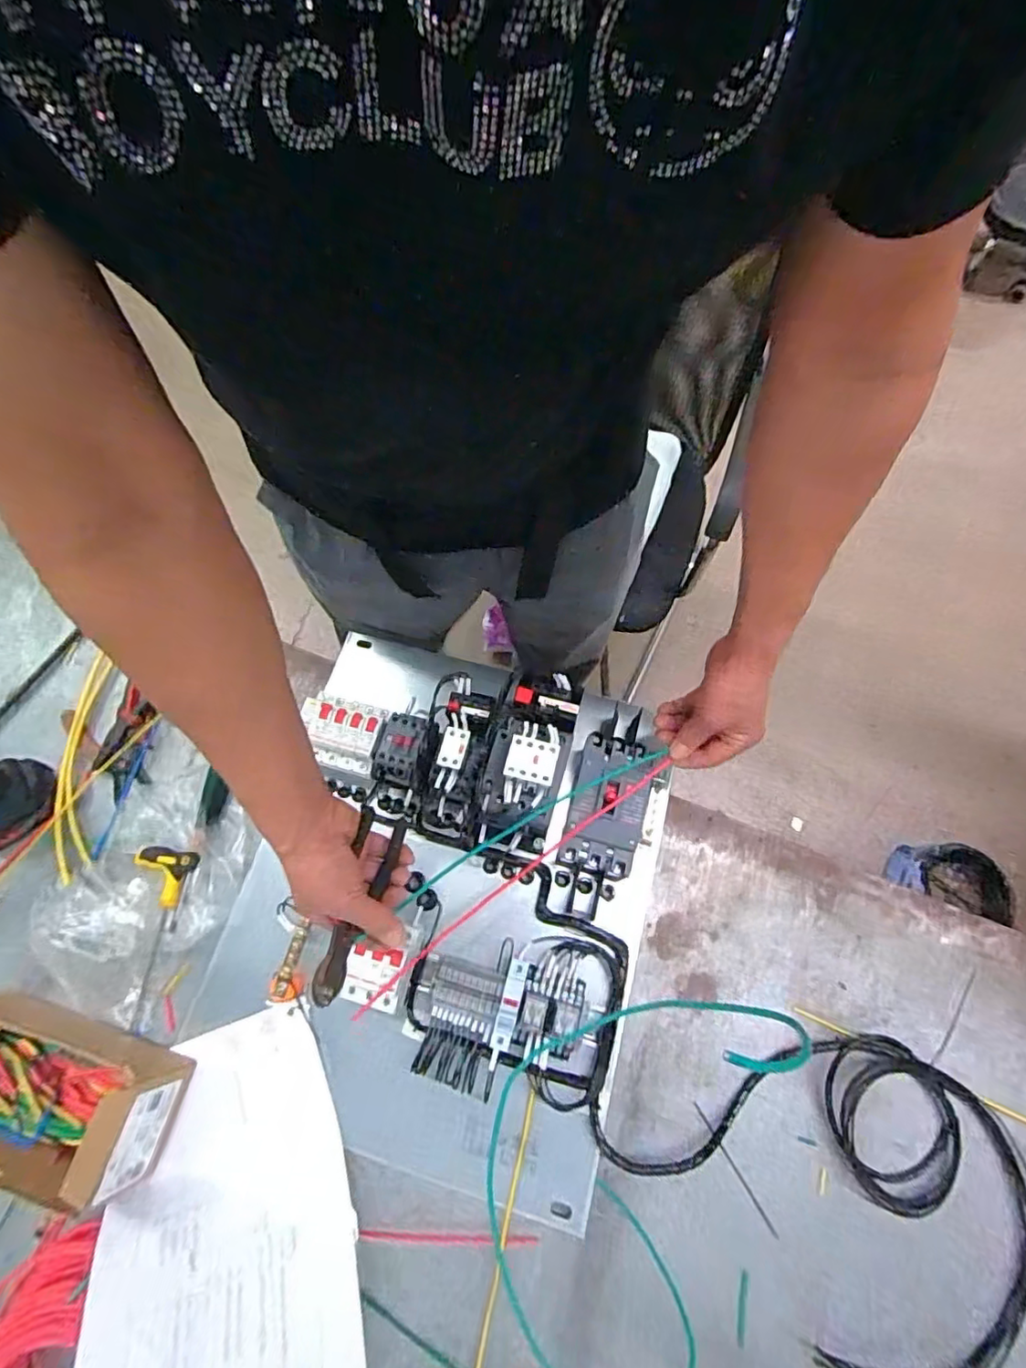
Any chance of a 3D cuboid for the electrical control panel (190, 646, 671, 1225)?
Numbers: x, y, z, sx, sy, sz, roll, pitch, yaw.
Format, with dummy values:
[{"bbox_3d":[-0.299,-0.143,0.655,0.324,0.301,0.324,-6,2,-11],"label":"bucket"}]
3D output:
[{"bbox_3d":[-0.077,0.205,0.572,0.410,0.156,0.468,15,69,6],"label":"electrical control panel"}]

